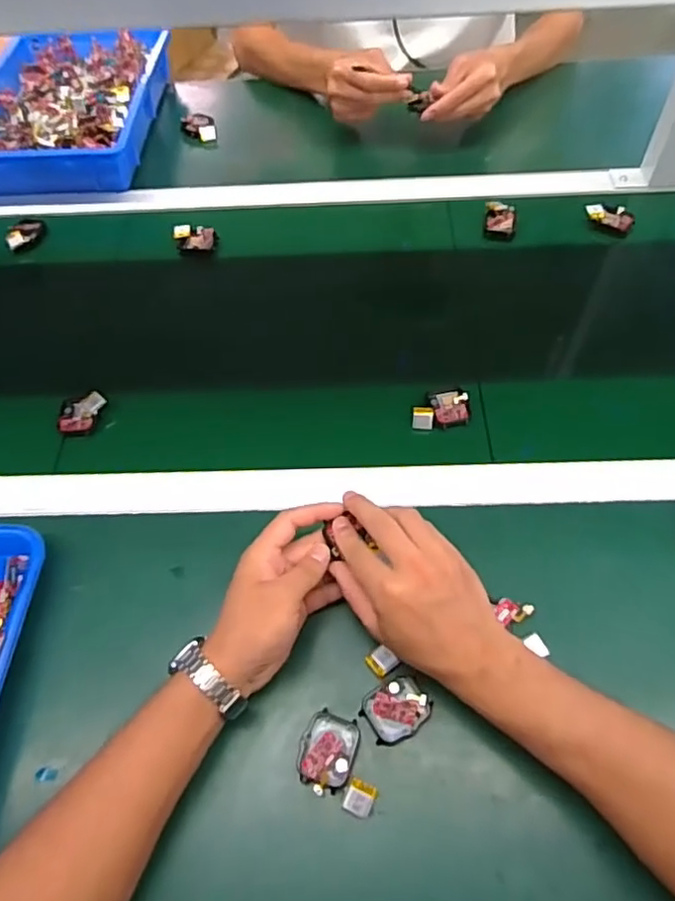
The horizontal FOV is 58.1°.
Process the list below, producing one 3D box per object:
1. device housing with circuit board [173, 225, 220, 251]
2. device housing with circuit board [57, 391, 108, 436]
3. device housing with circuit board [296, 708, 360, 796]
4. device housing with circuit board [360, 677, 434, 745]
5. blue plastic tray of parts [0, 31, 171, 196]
[{"bbox_3d":[-0.175,-0.261,0.741,0.052,0.017,0.025,7,58,8],"label":"device housing with circuit board"},{"bbox_3d":[-0.252,-0.036,0.600,0.044,0.020,0.038,-7,57,-1],"label":"device housing with circuit board"},{"bbox_3d":[-0.007,0.213,0.430,0.039,0.014,0.050,17,59,14],"label":"device housing with circuit board"},{"bbox_3d":[0.043,0.188,0.444,0.047,0.009,0.040,-29,60,-15],"label":"device housing with circuit board"},{"bbox_3d":[-0.387,-0.494,0.870,0.261,0.056,0.341,-2,57,2],"label":"blue plastic tray of parts"}]

